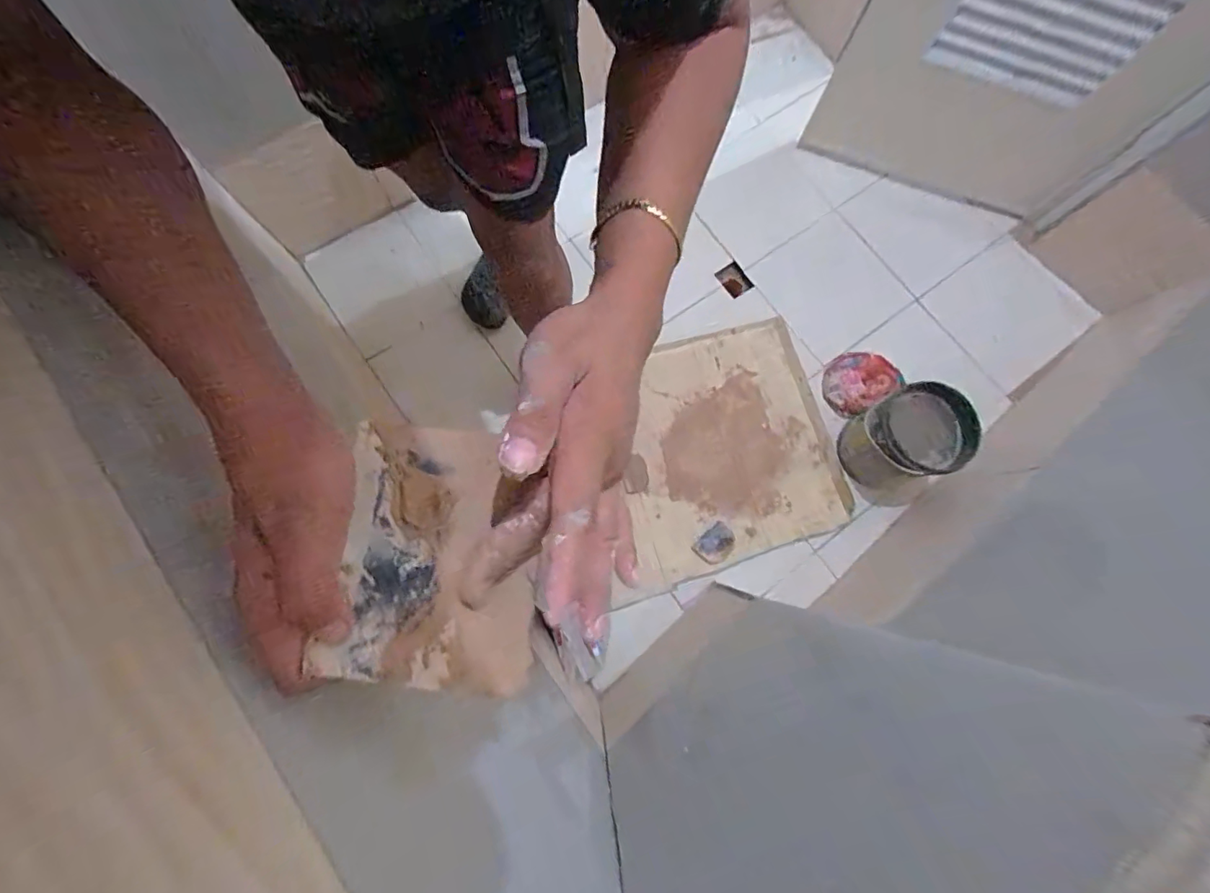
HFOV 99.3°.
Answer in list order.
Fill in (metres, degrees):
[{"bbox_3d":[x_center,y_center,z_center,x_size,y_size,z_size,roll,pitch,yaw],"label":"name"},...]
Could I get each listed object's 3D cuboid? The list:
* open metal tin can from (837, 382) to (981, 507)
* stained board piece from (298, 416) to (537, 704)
[{"bbox_3d":[0.618,-0.004,1.064,0.198,0.193,0.194,1,79,-3],"label":"open metal tin can"},{"bbox_3d":[-0.076,0.052,0.249,0.094,0.004,0.120,13,72,-28],"label":"stained board piece"}]

